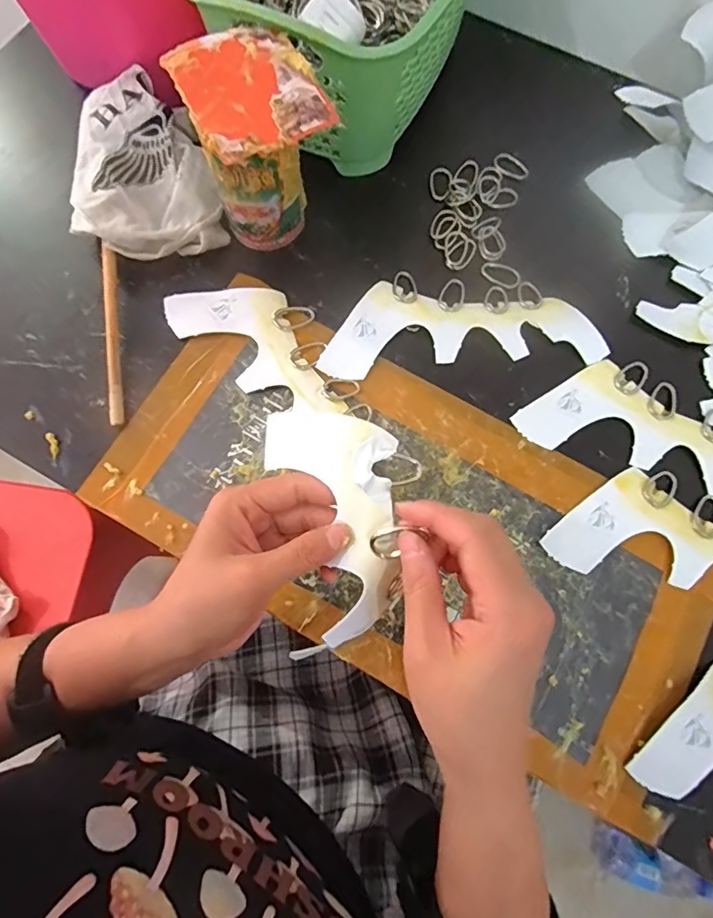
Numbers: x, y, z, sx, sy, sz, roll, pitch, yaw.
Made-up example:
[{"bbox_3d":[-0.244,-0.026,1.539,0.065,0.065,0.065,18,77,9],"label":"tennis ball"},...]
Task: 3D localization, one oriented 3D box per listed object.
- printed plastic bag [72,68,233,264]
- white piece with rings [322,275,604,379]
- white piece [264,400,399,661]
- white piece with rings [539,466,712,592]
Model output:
[{"bbox_3d":[-0.179,-0.239,0.417,0.116,0.053,0.147,-13,75,-4],"label":"printed plastic bag"},{"bbox_3d":[0.083,-0.111,0.406,0.221,0.009,0.083,-4,74,-2],"label":"white piece with rings"},{"bbox_3d":[-0.008,0.033,0.295,0.078,0.030,0.143,-20,81,28],"label":"white piece"},{"bbox_3d":[0.252,0.065,0.360,0.220,0.005,0.083,18,75,4],"label":"white piece with rings"}]

